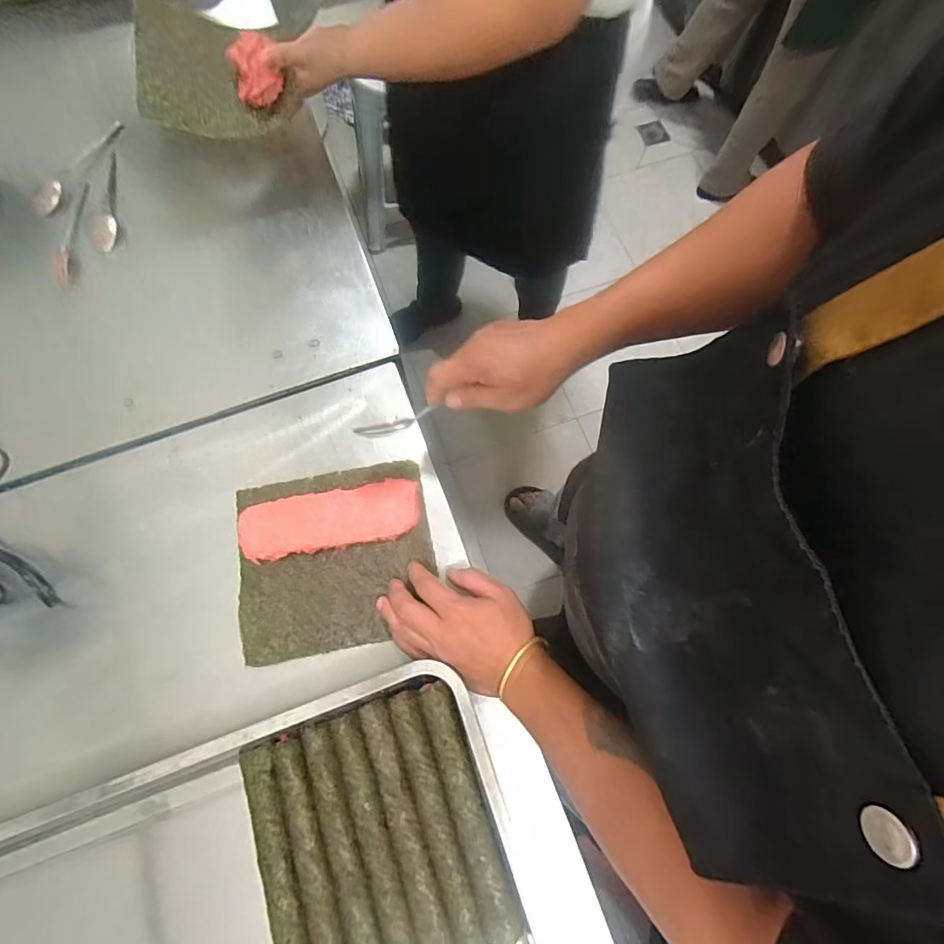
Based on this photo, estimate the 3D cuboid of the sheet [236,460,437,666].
[{"bbox_3d":[-0.144,0.088,0.509,0.196,0.015,0.182,-10,74,-1],"label":"sheet"}]

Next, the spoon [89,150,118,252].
[{"bbox_3d":[-0.483,-0.360,0.642,0.032,0.013,0.151,-7,74,0],"label":"spoon"}]

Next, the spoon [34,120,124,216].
[{"bbox_3d":[-0.534,-0.419,0.659,0.026,0.023,0.172,22,76,8],"label":"spoon"}]

